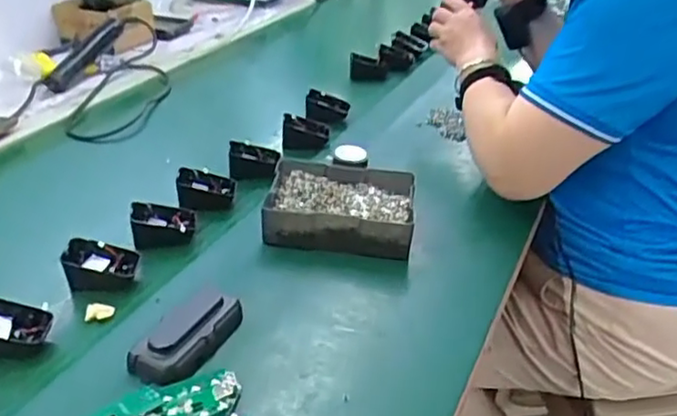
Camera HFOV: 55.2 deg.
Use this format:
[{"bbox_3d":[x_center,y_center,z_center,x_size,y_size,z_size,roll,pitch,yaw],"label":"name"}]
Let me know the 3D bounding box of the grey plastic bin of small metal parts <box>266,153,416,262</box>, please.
[{"bbox_3d":[0.004,-0.005,0.725,0.156,0.047,0.127,2,32,5],"label":"grey plastic bin of small metal parts"}]

